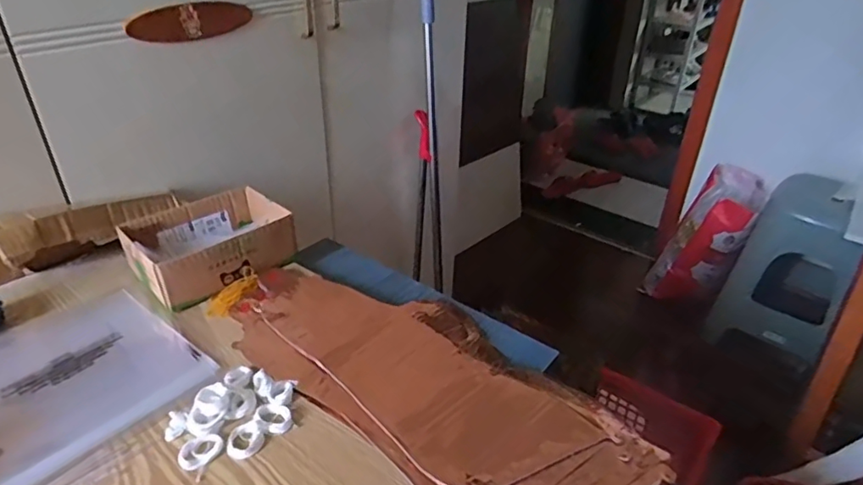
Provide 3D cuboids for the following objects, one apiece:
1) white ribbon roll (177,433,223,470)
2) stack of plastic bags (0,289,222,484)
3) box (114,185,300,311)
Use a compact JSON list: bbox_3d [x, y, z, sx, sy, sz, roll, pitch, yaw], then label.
[{"bbox_3d":[-0.204,0.184,0.485,0.037,0.007,0.029,-21,37,-30],"label":"white ribbon roll"},{"bbox_3d":[-0.361,0.135,0.560,0.255,0.012,0.200,24,39,33],"label":"stack of plastic bags"},{"bbox_3d":[-0.288,0.001,0.714,0.142,0.060,0.181,26,40,35],"label":"box"}]

